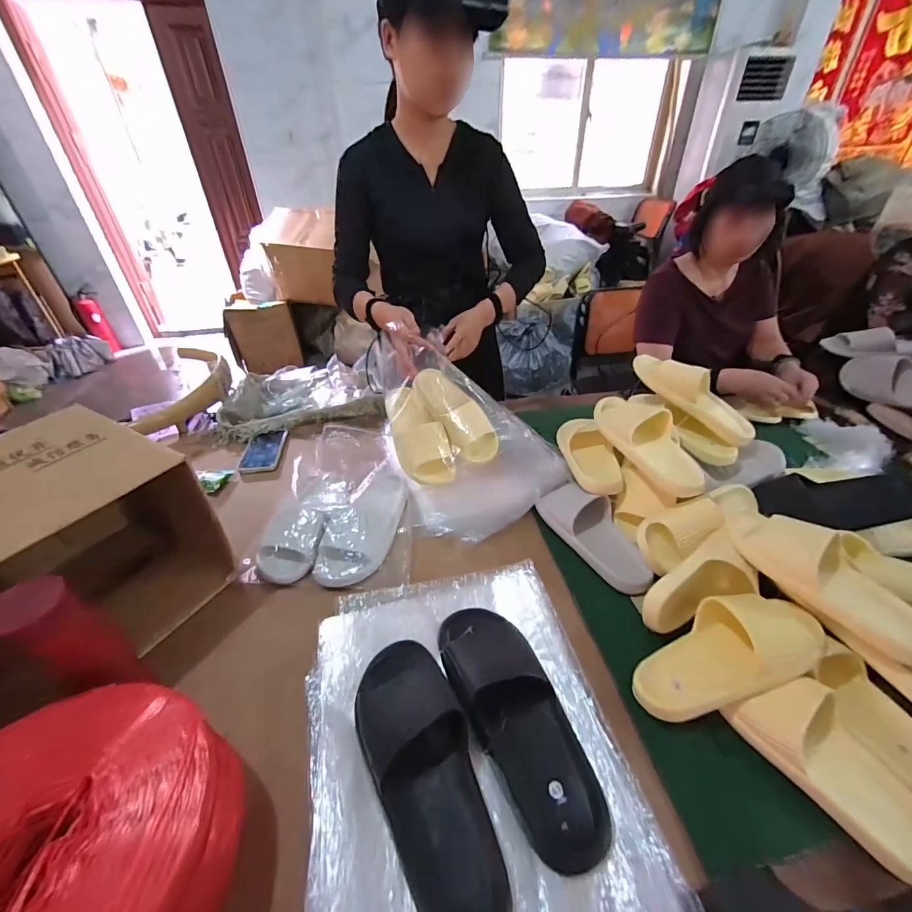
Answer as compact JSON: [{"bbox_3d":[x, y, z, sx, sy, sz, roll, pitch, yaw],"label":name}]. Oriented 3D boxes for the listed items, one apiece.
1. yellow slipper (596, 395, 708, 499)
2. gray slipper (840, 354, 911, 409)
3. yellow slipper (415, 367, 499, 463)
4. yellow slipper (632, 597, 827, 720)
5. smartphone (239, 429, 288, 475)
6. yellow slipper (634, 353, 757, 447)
[{"bbox_3d":[0.349,-0.035,0.742,0.097,0.060,0.245,-17,54,-18],"label":"yellow slipper"},{"bbox_3d":[1.226,-0.192,1.109,0.080,0.121,0.300,-18,41,-20],"label":"gray slipper"},{"bbox_3d":[-0.005,-0.094,0.884,0.092,0.067,0.244,-28,69,-29],"label":"yellow slipper"},{"bbox_3d":[0.340,0.248,0.517,0.250,0.057,0.107,-27,41,-1],"label":"yellow slipper"},{"bbox_3d":[-0.453,-0.010,0.962,0.079,0.012,0.153,-6,38,-5],"label":"smartphone"},{"bbox_3d":[0.477,-0.120,0.807,0.264,0.062,0.084,39,49,7],"label":"yellow slipper"}]

